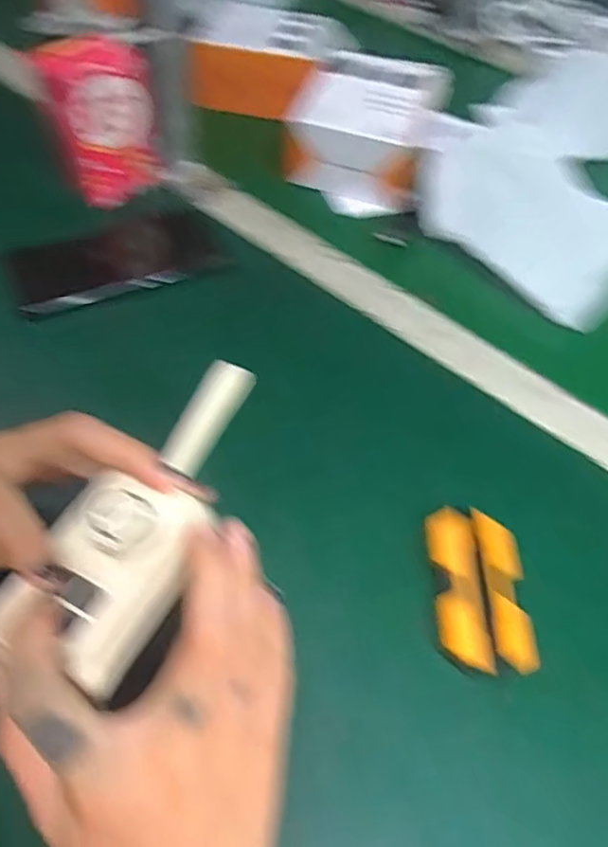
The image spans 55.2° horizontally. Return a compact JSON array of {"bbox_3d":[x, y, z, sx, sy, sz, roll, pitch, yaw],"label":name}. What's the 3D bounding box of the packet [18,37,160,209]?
[{"bbox_3d":[-0.158,-0.232,0.455,0.078,0.111,0.047,-3,56,-4],"label":"packet"}]

